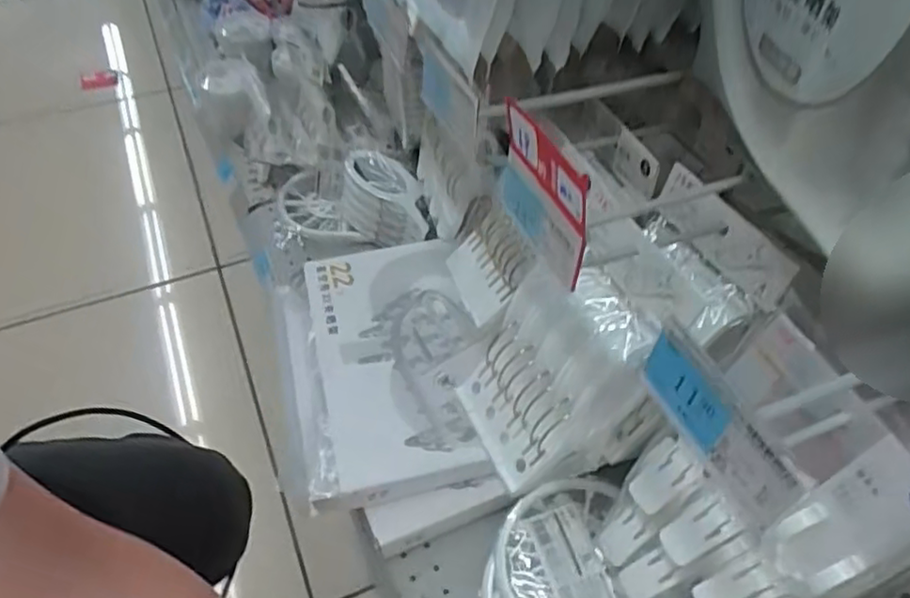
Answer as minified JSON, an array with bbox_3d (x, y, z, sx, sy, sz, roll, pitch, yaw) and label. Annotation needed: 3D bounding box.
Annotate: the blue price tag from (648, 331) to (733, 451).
[{"bbox_3d":[0.096,0.039,0.280,0.004,0.030,0.046,-20,51,-17],"label":"blue price tag"}]

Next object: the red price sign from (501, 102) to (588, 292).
[{"bbox_3d":[0.045,-0.055,0.352,0.007,0.077,0.086,-20,51,-15],"label":"red price sign"}]

